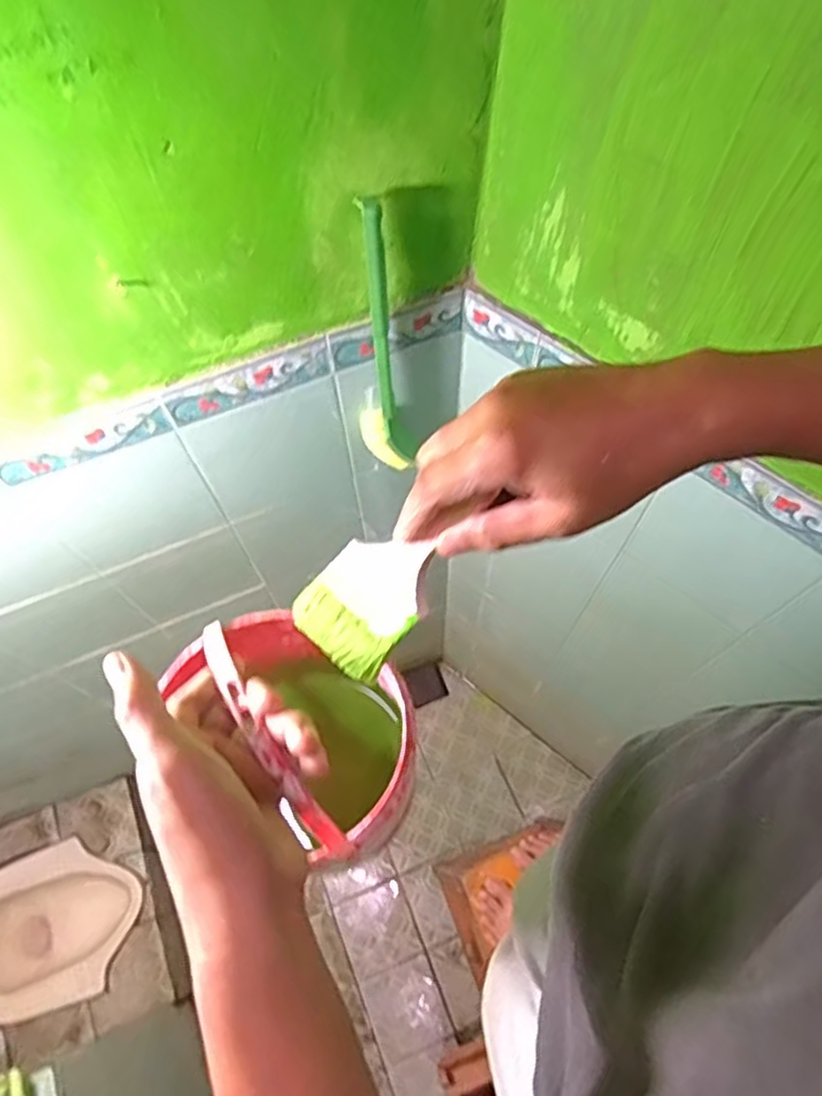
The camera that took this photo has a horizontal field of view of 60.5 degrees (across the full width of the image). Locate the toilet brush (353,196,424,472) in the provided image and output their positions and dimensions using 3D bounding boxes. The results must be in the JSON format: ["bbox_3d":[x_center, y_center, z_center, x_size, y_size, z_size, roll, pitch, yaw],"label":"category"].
[{"bbox_3d":[-0.034,-0.225,0.838,0.075,0.395,0.075,-13,66,-5],"label":"toilet brush"}]

